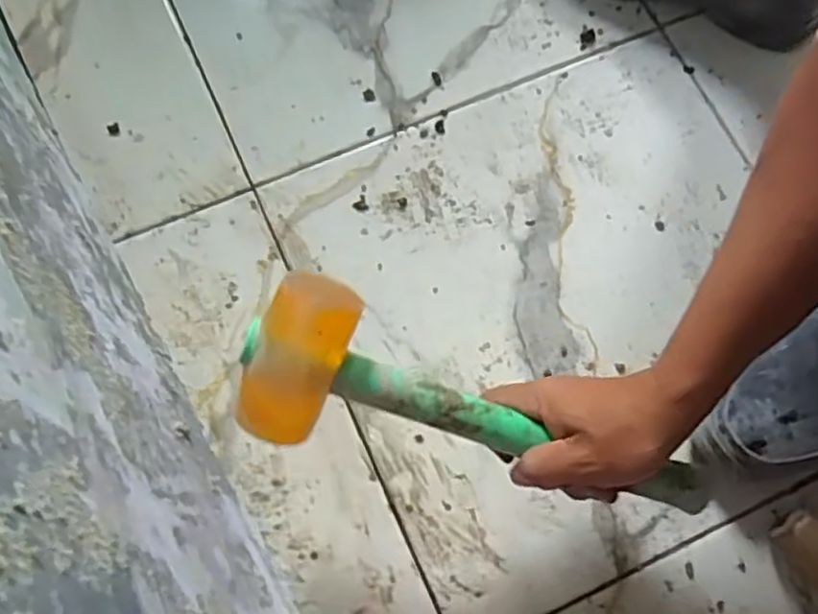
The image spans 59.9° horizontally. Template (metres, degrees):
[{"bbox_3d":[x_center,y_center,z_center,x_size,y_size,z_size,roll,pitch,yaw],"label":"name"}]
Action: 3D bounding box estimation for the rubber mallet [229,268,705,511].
[{"bbox_3d":[0.050,0.070,0.432,0.305,0.044,0.090,21,74,-16],"label":"rubber mallet"}]

